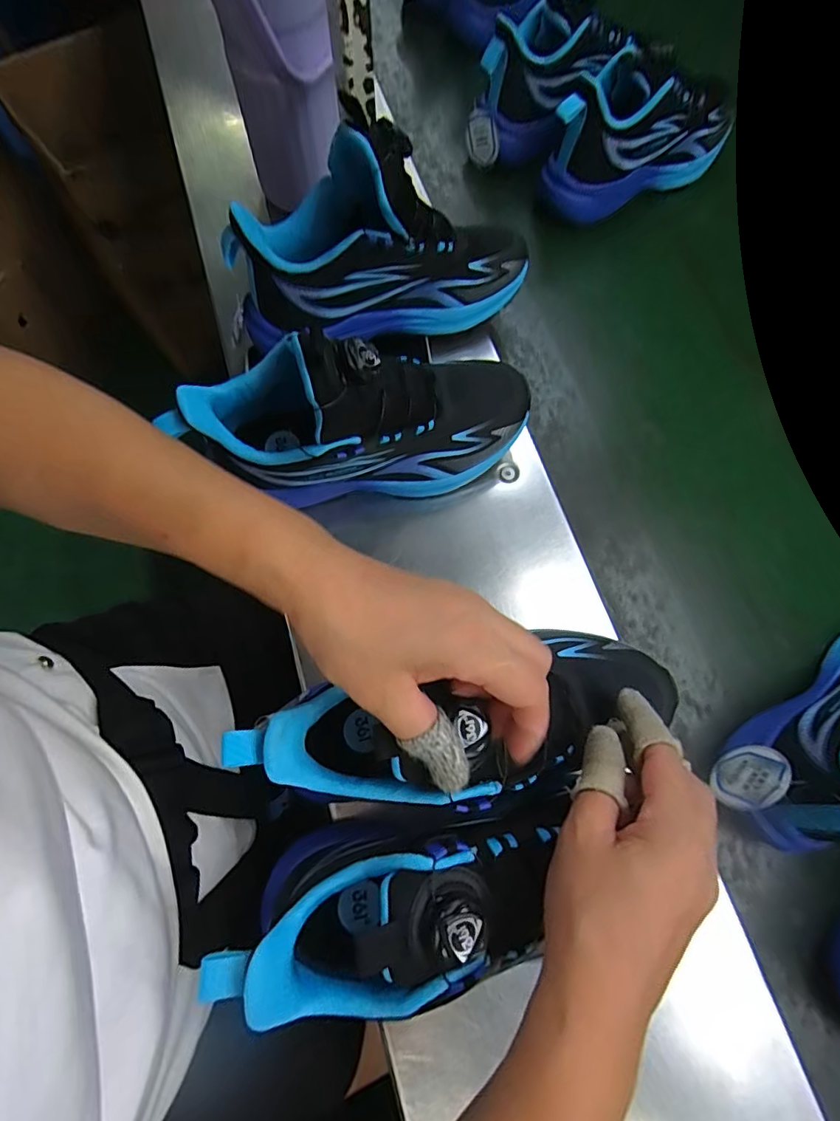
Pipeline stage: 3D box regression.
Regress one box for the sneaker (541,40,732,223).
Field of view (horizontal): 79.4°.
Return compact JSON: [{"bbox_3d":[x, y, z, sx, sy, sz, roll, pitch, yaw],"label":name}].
[{"bbox_3d":[0.228,-0.439,0.516,0.222,0.121,0.094,-34,77,-11],"label":"sneaker"}]

